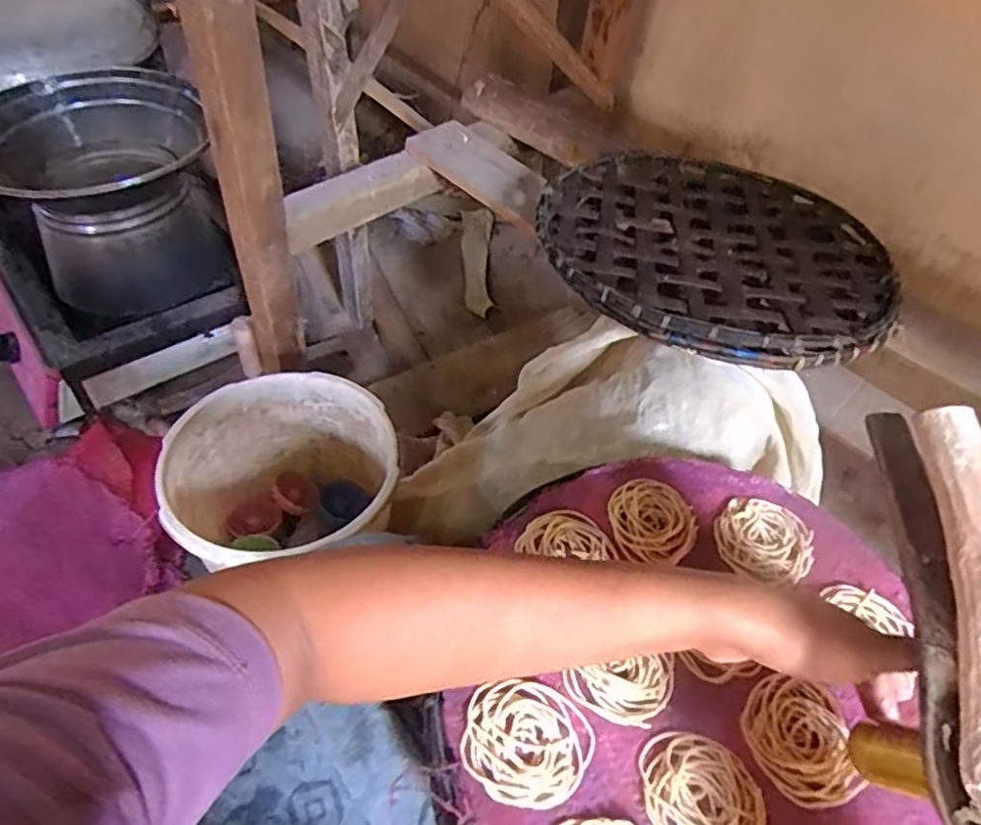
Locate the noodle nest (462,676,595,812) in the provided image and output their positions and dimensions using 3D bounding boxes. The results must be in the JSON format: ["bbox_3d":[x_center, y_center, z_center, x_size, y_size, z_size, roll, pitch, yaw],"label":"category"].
[{"bbox_3d":[0.021,0.189,0.372,0.070,0.006,0.065,3,50,-3],"label":"noodle nest"}]

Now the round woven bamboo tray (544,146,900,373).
[{"bbox_3d":[0.223,-0.184,0.662,0.330,0.044,0.365,7,49,0],"label":"round woven bamboo tray"}]

